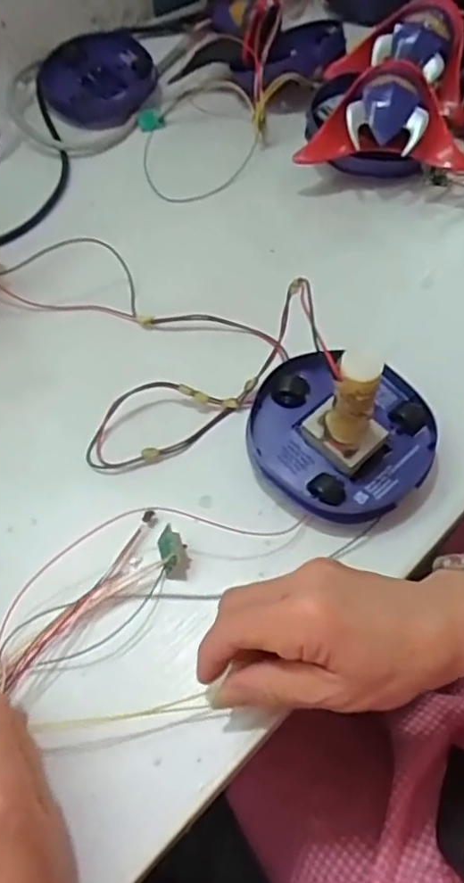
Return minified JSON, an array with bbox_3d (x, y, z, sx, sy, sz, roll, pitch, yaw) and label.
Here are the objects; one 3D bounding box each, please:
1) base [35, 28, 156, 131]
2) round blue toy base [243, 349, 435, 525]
[{"bbox_3d":[-0.136,-0.361,0.617,0.104,0.028,0.136,-25,62,-12],"label":"base"},{"bbox_3d":[0.064,-0.002,0.387,0.107,0.036,0.099,-1,58,2],"label":"round blue toy base"}]

